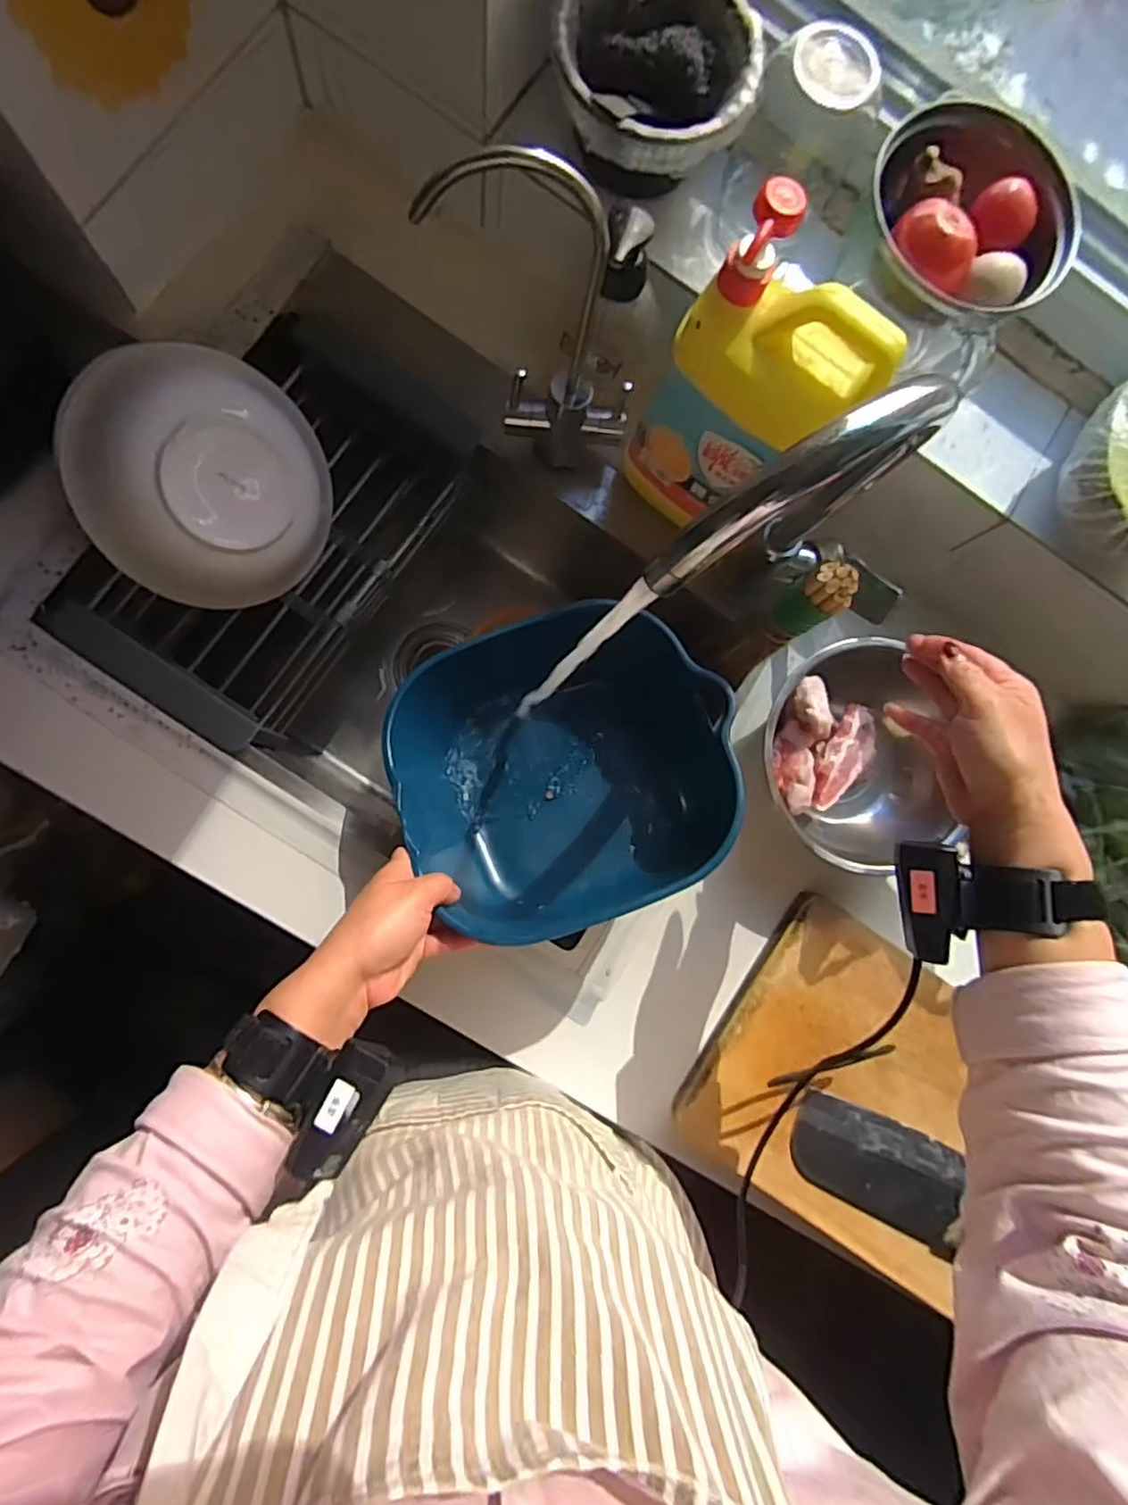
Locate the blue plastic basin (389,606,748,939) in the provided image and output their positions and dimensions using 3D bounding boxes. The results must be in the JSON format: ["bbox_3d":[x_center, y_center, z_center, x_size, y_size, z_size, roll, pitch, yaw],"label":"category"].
[{"bbox_3d":[-0.005,0.019,0.514,0.244,0.153,0.212,-9,87,-8],"label":"blue plastic basin"}]

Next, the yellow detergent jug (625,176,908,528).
[{"bbox_3d":[0.135,-0.259,0.488,0.140,0.230,0.080,40,82,-3],"label":"yellow detergent jug"}]

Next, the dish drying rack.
[{"bbox_3d":[-0.269,-0.202,0.622,0.210,0.086,0.373,34,83,-4],"label":"dish drying rack"}]

